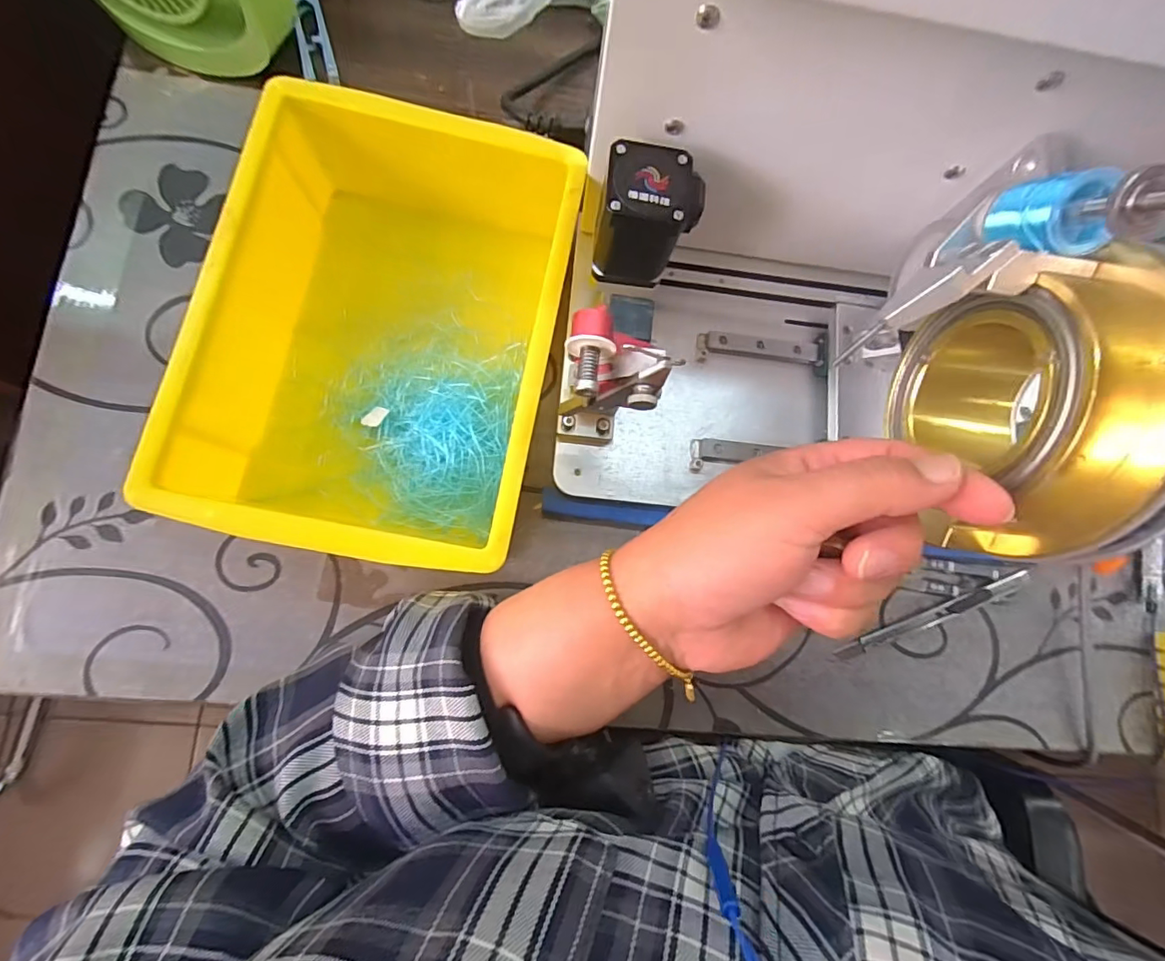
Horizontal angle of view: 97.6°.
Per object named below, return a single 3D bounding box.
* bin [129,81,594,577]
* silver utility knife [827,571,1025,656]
[{"bbox_3d":[-0.106,-0.084,0.295,0.170,0.074,0.252,12,81,-4],"label":"bin"},{"bbox_3d":[0.232,0.090,0.336,0.139,0.011,0.012,-21,85,-8],"label":"silver utility knife"}]

